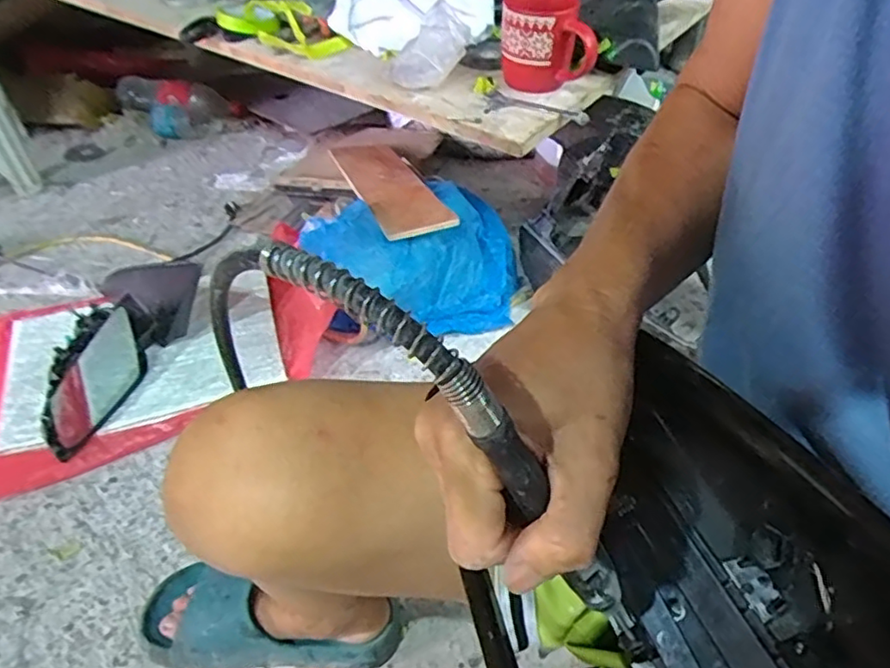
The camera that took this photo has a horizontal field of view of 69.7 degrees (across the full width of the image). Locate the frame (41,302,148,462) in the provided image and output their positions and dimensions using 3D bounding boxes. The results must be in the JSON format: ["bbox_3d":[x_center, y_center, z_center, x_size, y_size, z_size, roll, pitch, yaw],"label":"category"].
[{"bbox_3d":[-0.520,0.056,0.913,0.081,0.127,0.206,10,43,11],"label":"frame"}]

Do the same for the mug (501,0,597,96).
[{"bbox_3d":[0.132,-0.370,0.811,0.119,0.106,0.081,9,43,10],"label":"mug"}]

